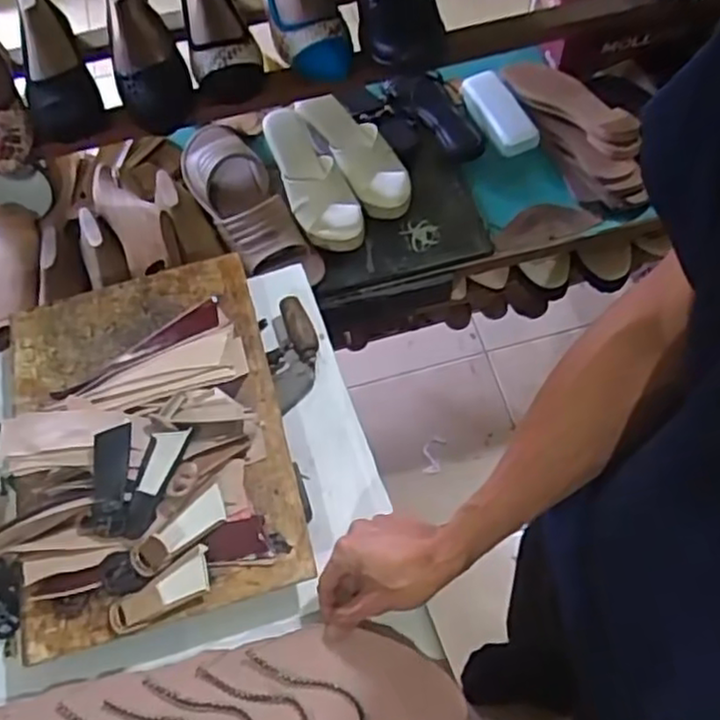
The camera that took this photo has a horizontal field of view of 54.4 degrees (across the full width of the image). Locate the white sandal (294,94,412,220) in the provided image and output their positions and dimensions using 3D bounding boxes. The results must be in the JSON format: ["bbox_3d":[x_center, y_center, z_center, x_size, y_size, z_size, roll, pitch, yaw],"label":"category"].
[{"bbox_3d":[-0.001,-0.287,0.994,0.087,0.087,0.203,-29,64,-11],"label":"white sandal"}]

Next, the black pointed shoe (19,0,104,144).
[{"bbox_3d":[-0.344,-0.337,0.792,0.072,0.061,0.199,-15,80,-6],"label":"black pointed shoe"}]

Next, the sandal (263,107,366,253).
[{"bbox_3d":[-0.067,-0.247,0.971,0.084,0.068,0.216,-25,64,-9],"label":"sandal"}]

